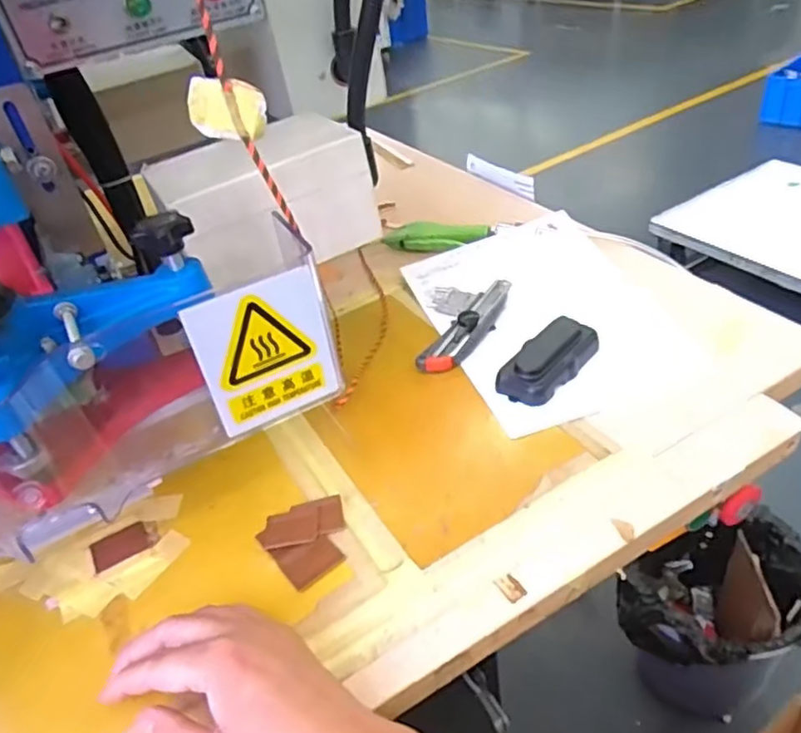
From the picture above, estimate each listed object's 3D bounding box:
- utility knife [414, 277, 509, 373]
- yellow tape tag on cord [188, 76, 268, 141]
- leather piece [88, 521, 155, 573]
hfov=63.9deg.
[{"bbox_3d":[0.069,-0.040,0.626,0.032,0.023,0.143,20,47,30],"label":"utility knife"},{"bbox_3d":[-0.099,-0.147,0.367,0.042,0.033,0.010,-8,38,3],"label":"yellow tape tag on cord"},{"bbox_3d":[-0.206,0.131,0.474,0.042,0.004,0.030,-24,42,-18],"label":"leather piece"}]

